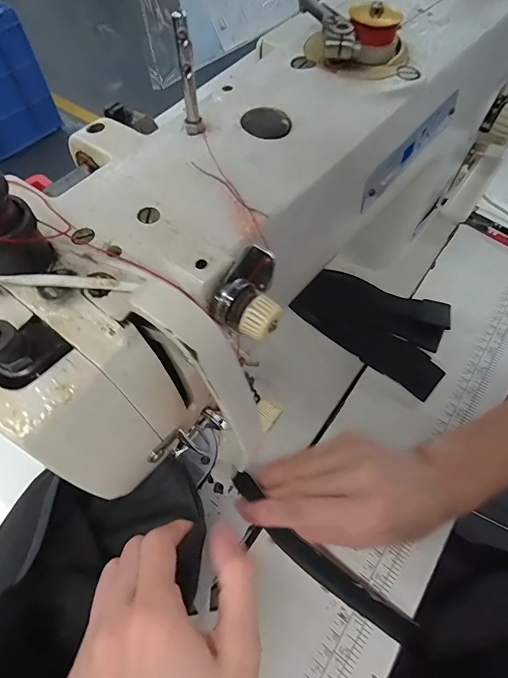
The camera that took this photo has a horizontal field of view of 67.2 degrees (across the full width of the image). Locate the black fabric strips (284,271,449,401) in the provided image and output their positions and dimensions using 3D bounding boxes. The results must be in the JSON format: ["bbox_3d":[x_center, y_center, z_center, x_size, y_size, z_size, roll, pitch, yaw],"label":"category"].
[{"bbox_3d":[0.122,-0.021,0.366,0.143,0.012,0.096,38,67,18],"label":"black fabric strips"}]

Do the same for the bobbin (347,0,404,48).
[{"bbox_3d":[0.055,-0.145,0.176,0.022,0.011,0.018,17,62,8],"label":"bobbin"}]

